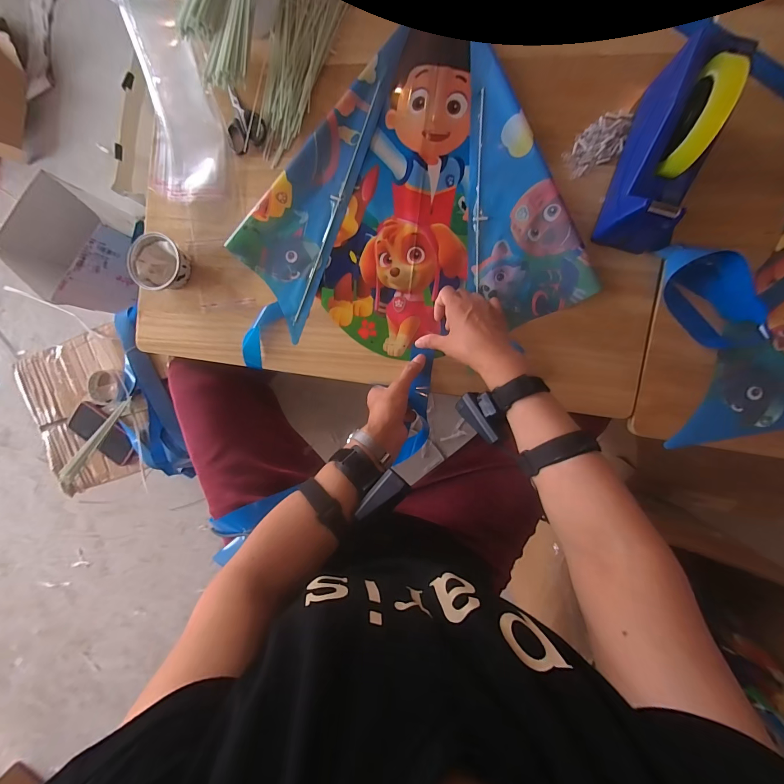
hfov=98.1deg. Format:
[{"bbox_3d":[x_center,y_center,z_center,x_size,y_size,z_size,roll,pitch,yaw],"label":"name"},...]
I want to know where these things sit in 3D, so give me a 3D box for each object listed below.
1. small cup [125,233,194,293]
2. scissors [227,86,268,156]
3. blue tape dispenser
[{"bbox_3d":[-0.360,-0.198,0.530,0.079,0.036,0.083,0,93,6],"label":"small cup"},{"bbox_3d":[-0.232,-0.413,0.518,0.061,0.009,0.089,-30,90,7],"label":"scissors"},{"bbox_3d":[0.335,-0.282,0.404,0.085,0.133,0.193,15,95,5],"label":"blue tape dispenser"}]

